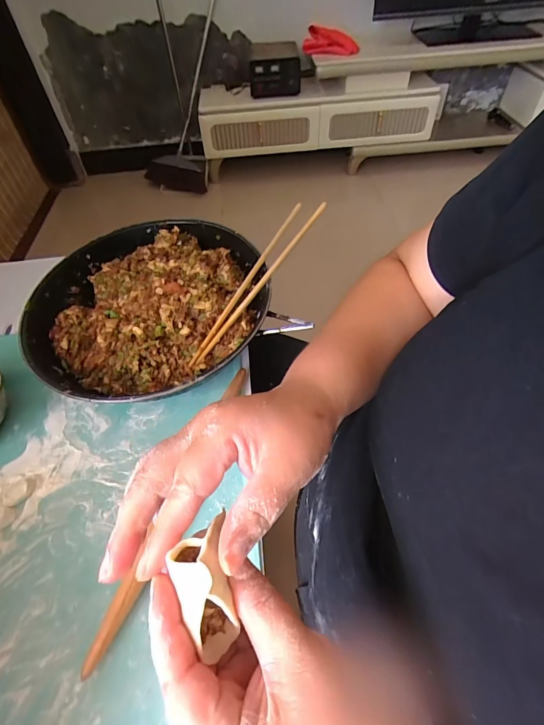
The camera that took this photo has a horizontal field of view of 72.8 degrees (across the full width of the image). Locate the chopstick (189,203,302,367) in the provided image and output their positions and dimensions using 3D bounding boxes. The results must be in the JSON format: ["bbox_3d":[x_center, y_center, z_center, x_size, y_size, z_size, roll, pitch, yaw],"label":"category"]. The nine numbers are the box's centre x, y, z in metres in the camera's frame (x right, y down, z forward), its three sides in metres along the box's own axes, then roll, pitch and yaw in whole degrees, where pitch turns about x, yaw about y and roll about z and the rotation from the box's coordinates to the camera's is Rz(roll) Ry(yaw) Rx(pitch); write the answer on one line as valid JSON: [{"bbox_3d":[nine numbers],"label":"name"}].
[{"bbox_3d":[-0.031,-0.106,0.479,0.011,0.013,0.256,28,80,24],"label":"chopstick"}]

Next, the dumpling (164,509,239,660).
[{"bbox_3d":[-0.029,0.106,0.168,0.023,0.025,0.058,-13,86,-5],"label":"dumpling"}]

